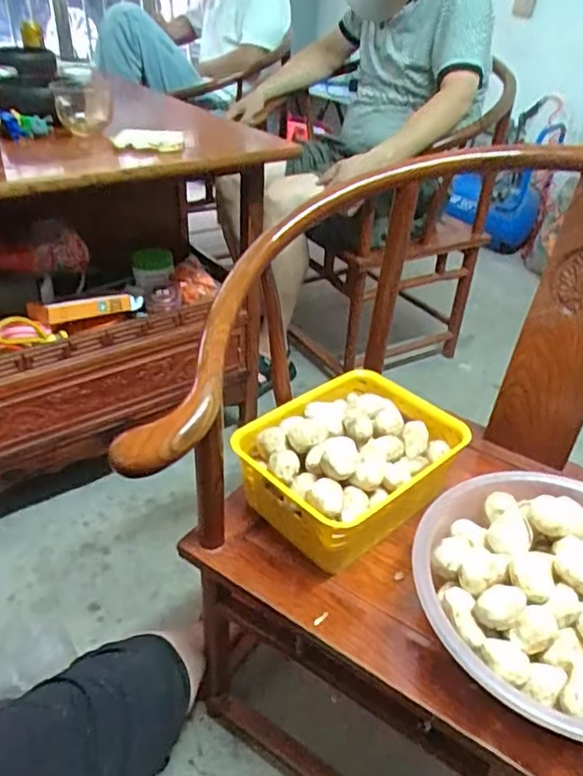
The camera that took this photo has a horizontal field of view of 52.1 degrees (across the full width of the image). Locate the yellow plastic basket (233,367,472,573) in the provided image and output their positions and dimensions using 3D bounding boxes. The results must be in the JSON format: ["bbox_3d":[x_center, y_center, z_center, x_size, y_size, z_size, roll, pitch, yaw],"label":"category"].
[{"bbox_3d":[0.075,0.085,0.754,0.247,0.117,0.195,-25,45,-32],"label":"yellow plastic basket"}]

